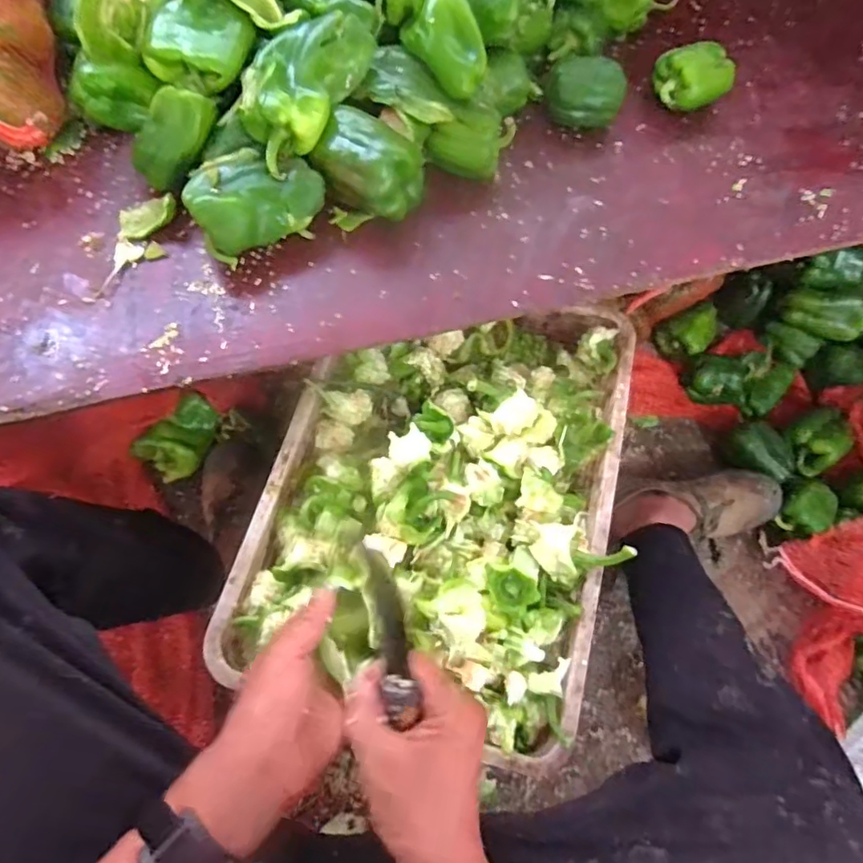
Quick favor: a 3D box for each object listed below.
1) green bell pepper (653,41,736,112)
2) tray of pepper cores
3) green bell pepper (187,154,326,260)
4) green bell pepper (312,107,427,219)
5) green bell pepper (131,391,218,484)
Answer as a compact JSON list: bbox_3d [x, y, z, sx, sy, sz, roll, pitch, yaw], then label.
[{"bbox_3d":[0.330,-0.444,0.740,0.091,0.061,0.066,-28,72,-13],"label":"green bell pepper"},{"bbox_3d":[0.019,0.041,0.635,0.351,0.099,0.493,15,68,4],"label":"tray of pepper cores"},{"bbox_3d":[-0.184,-0.244,0.620,0.133,0.074,0.089,-28,72,-13],"label":"green bell pepper"},{"bbox_3d":[-0.069,-0.284,0.637,0.113,0.089,0.078,29,70,9],"label":"green bell pepper"},{"bbox_3d":[-0.389,0.008,0.913,0.091,0.056,0.130,34,71,11],"label":"green bell pepper"}]

